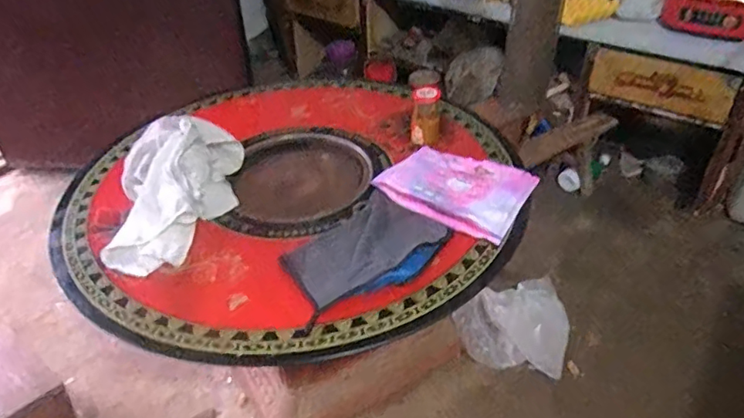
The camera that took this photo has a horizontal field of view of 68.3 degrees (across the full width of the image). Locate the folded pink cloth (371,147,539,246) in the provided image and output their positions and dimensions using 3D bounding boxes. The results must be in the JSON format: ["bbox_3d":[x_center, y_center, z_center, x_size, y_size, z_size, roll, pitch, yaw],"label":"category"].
[{"bbox_3d":[0.161,-0.047,1.023,0.246,0.046,0.207,17,42,25],"label":"folded pink cloth"}]

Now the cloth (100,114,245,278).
[{"bbox_3d":[-0.360,-0.037,0.990,0.216,0.141,0.297,-5,37,-2],"label":"cloth"}]

